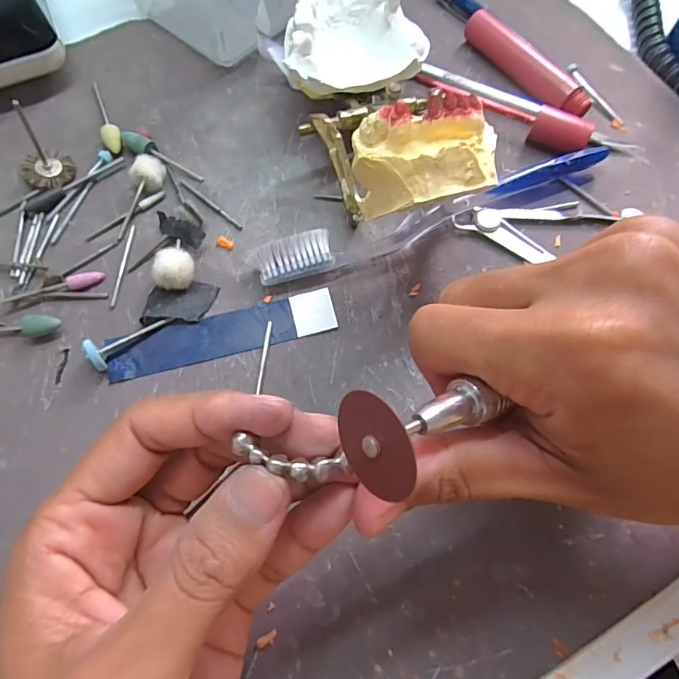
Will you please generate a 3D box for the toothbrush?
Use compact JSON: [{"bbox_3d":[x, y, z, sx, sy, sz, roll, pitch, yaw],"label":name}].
[{"bbox_3d":[0.050,-0.061,0.230,0.184,0.015,0.017,-18,71,-8],"label":"toothbrush"}]

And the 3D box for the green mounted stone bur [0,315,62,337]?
[{"bbox_3d":[-0.148,-0.003,0.209,0.045,0.009,0.008,-8,69,9],"label":"green mounted stone bur"}]

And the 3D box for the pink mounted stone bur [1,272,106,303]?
[{"bbox_3d":[-0.132,-0.024,0.216,0.043,0.007,0.007,-17,71,-7],"label":"pink mounted stone bur"}]

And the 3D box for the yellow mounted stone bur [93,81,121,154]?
[{"bbox_3d":[-0.126,-0.120,0.249,0.009,0.006,0.047,-22,71,-9],"label":"yellow mounted stone bur"}]

